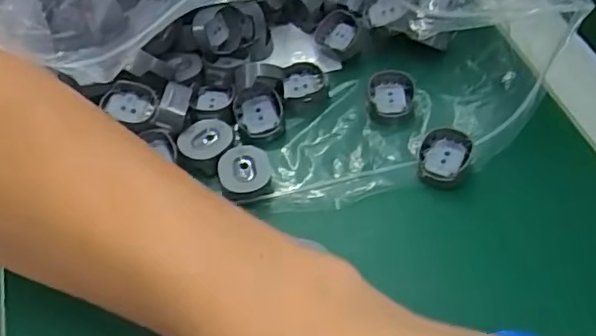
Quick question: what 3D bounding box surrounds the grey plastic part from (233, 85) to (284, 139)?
[{"bbox_3d":[-0.021,-0.029,0.314,0.025,0.012,0.026,-10,53,-5],"label":"grey plastic part"}]

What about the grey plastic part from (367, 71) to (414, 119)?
[{"bbox_3d":[0.050,-0.040,0.320,0.024,0.012,0.024,-1,53,2],"label":"grey plastic part"}]

